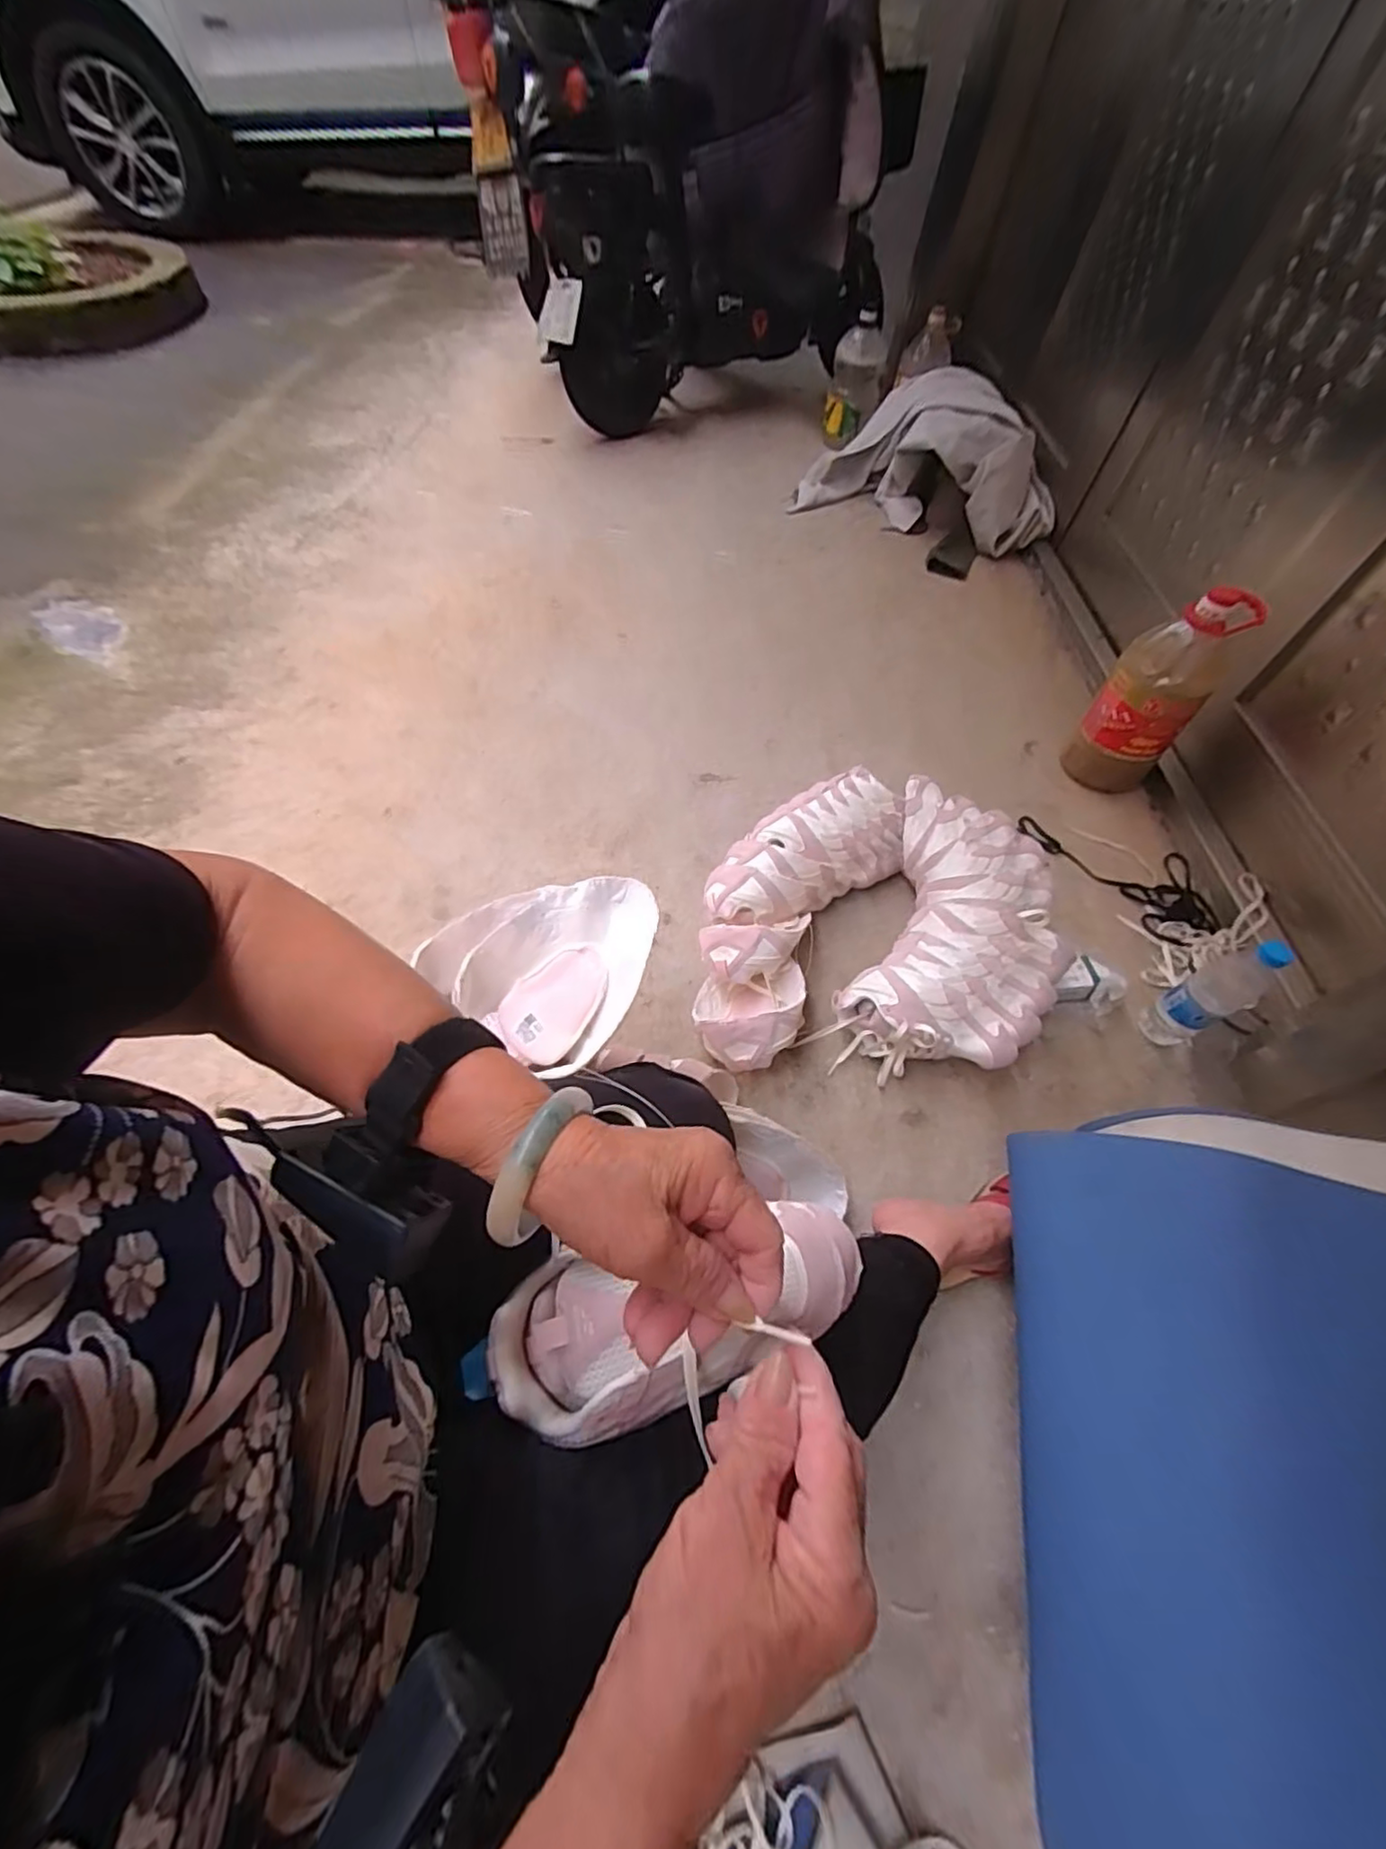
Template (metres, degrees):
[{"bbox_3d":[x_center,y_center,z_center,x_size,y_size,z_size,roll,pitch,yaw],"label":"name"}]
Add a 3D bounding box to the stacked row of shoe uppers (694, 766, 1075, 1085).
[{"bbox_3d":[0.265,-0.009,0.931,0.493,0.131,0.464,2,57,1],"label":"stacked row of shoe uppers"}]

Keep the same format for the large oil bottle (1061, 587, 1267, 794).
[{"bbox_3d":[0.790,-0.394,1.087,0.146,0.314,0.139,36,64,20],"label":"large oil bottle"}]

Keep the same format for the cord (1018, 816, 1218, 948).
[{"bbox_3d":[0.753,-0.109,1.101,0.205,0.029,0.329,-33,65,-24],"label":"cord"}]

